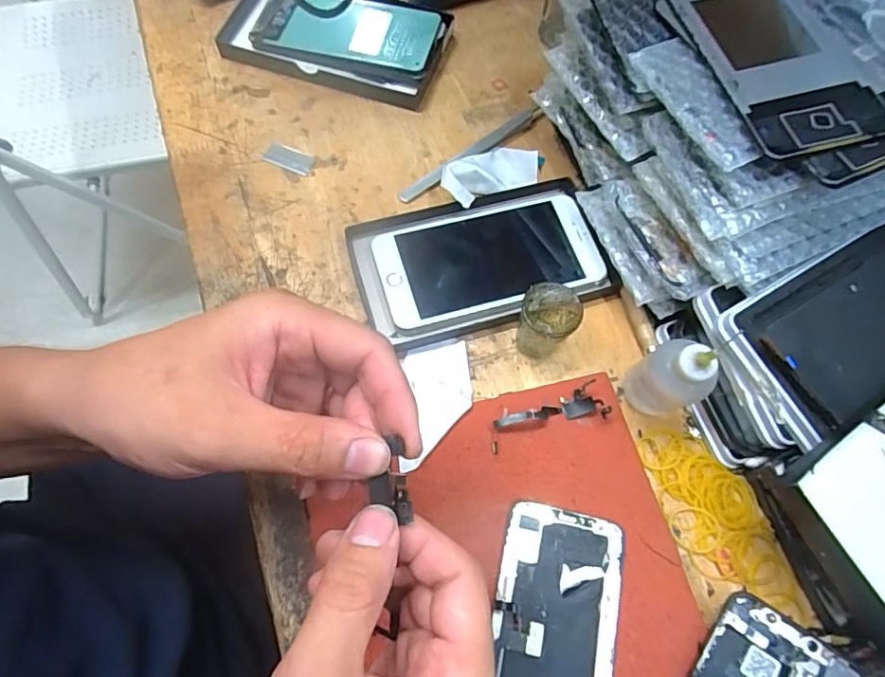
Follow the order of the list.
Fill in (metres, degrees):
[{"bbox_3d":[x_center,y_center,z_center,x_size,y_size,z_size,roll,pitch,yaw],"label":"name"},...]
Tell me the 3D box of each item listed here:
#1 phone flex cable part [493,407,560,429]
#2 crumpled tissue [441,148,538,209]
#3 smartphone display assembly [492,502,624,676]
[{"bbox_3d":[0.053,0.048,0.330,0.043,0.018,0.007,-15,69,-7],"label":"phone flex cable part"},{"bbox_3d":[0.037,-0.129,0.414,0.095,0.019,0.039,-28,70,-35],"label":"crumpled tissue"},{"bbox_3d":[0.059,0.165,0.288,0.066,0.006,0.139,12,68,4],"label":"smartphone display assembly"}]

